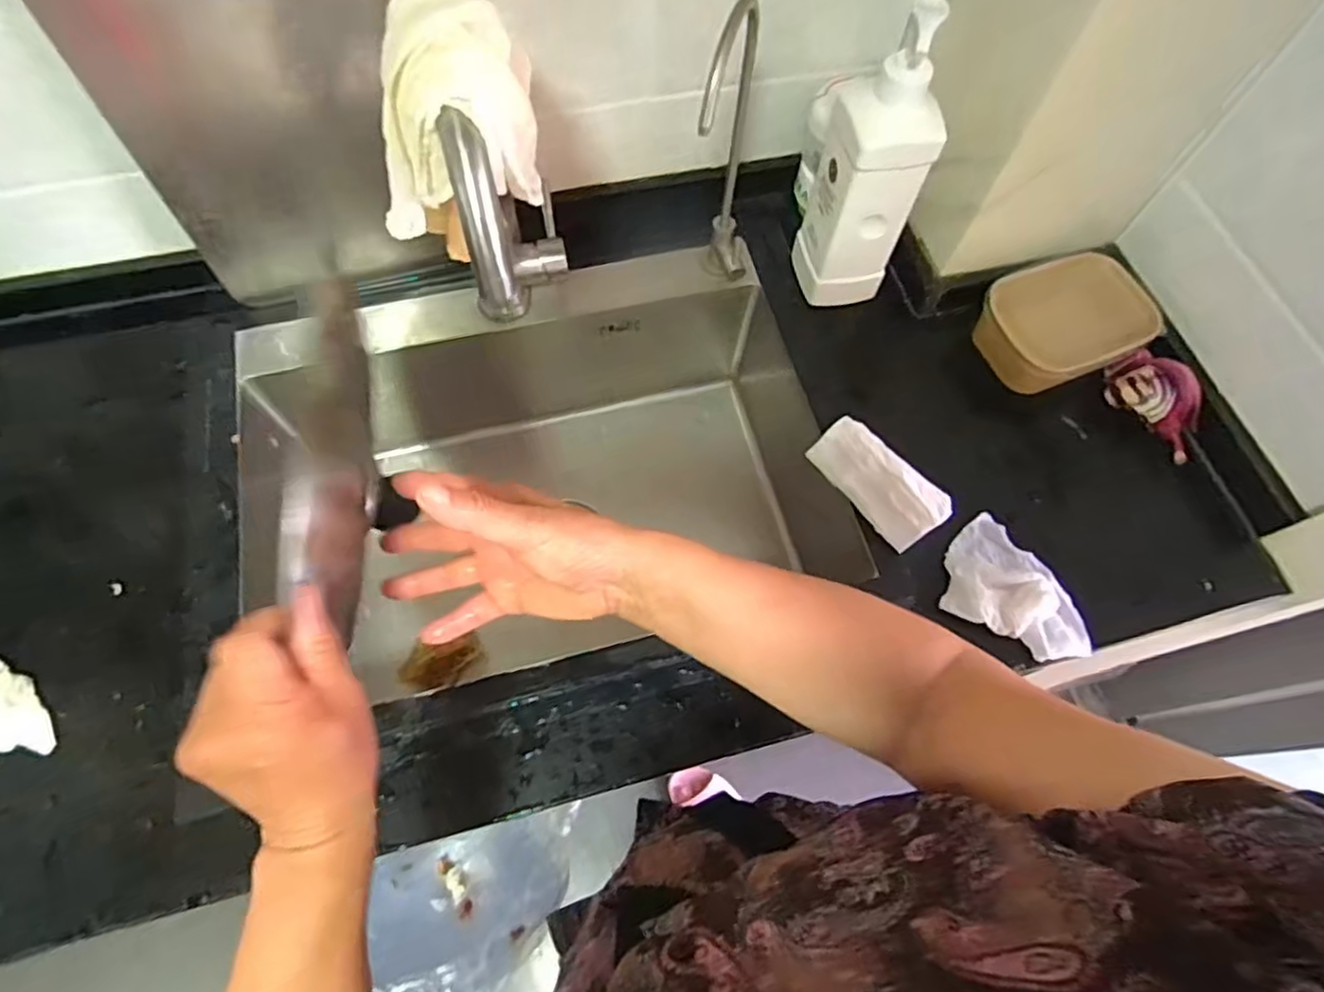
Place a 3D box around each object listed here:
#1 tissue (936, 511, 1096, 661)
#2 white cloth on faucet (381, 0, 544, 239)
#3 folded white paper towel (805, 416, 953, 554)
[{"bbox_3d":[0.307,0.087,0.589,0.095,0.018,0.137,-35,71,-16],"label":"tissue"},{"bbox_3d":[-0.121,-0.231,0.417,0.085,0.109,0.106,14,66,5],"label":"white cloth on faucet"},{"bbox_3d":[0.198,-0.015,0.620,0.057,0.035,0.127,-37,72,-17],"label":"folded white paper towel"}]

